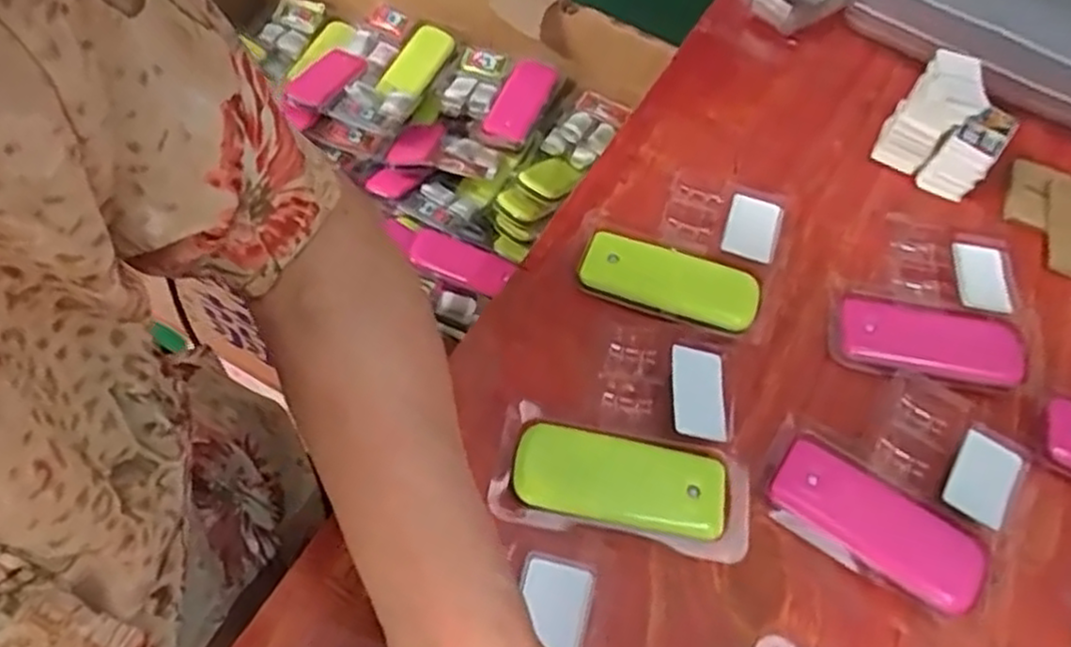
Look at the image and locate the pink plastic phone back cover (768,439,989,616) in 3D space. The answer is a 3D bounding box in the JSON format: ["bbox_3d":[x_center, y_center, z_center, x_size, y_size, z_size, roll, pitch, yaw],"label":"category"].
[{"bbox_3d":[0.171,0.100,0.375,0.103,0.014,0.040,31,58,16],"label":"pink plastic phone back cover"}]

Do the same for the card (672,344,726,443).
[{"bbox_3d":[0.087,0.037,0.400,0.028,0.004,0.054,11,53,-7],"label":"card"}]

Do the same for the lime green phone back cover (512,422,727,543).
[{"bbox_3d":[0.043,0.080,0.374,0.104,0.011,0.044,11,55,2],"label":"lime green phone back cover"}]

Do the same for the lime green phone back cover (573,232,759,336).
[{"bbox_3d":[0.080,-0.027,0.443,0.104,0.008,0.045,22,56,10],"label":"lime green phone back cover"}]

